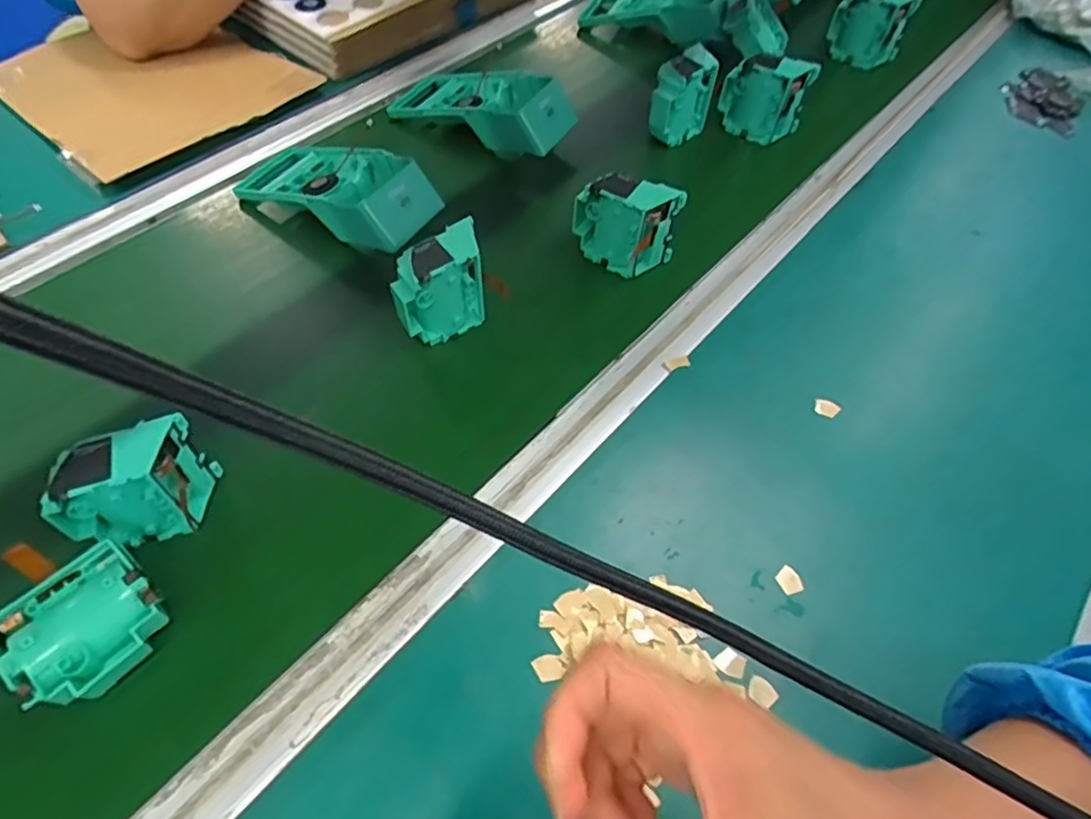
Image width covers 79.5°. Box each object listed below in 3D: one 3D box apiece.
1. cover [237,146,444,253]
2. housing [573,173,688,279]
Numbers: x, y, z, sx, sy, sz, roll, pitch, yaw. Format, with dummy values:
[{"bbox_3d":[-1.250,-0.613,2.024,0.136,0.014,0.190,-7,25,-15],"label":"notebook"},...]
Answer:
[{"bbox_3d":[-0.188,-0.200,0.583,0.190,0.049,0.091,29,62,16],"label":"cover"},{"bbox_3d":[0.066,-0.156,0.553,0.081,0.086,0.043,32,62,17],"label":"housing"}]

